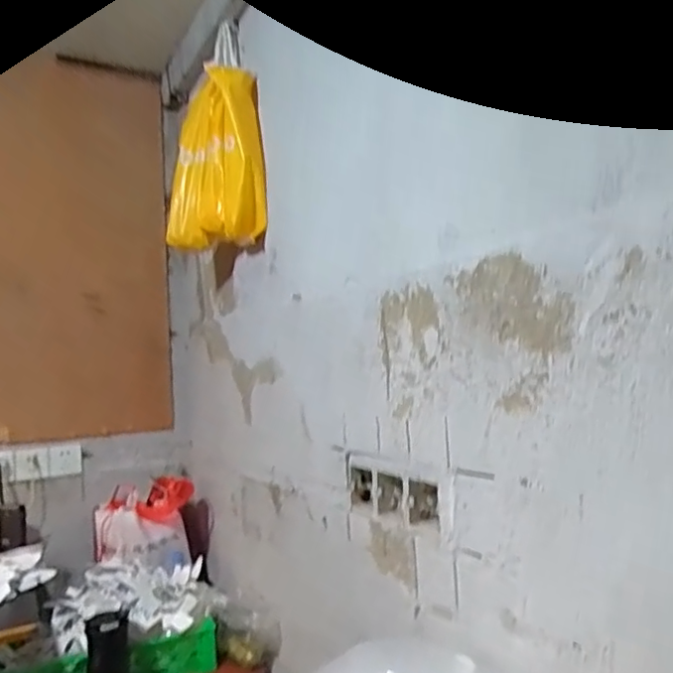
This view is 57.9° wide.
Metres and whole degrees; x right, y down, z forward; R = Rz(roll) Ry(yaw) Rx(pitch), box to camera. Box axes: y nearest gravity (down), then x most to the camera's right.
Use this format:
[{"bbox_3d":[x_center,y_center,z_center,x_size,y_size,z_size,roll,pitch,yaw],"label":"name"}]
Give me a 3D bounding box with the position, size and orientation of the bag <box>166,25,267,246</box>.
[{"bbox_3d":[-0.302,-0.490,1.490,0.137,0.535,0.281,-1,-3,-32],"label":"bag"}]

